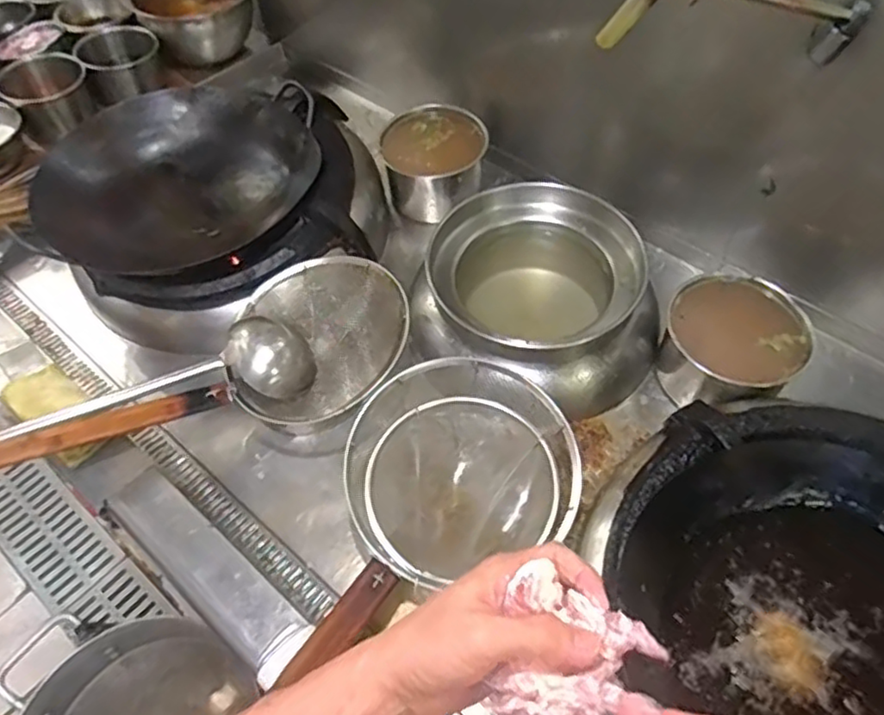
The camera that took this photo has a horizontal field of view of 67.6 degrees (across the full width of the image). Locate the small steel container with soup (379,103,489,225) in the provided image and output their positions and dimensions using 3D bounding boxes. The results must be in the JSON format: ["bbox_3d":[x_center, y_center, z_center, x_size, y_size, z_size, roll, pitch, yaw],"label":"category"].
[{"bbox_3d":[-0.013,-0.356,1.222,0.186,0.134,0.159,3,54,4],"label":"small steel container with soup"}]

